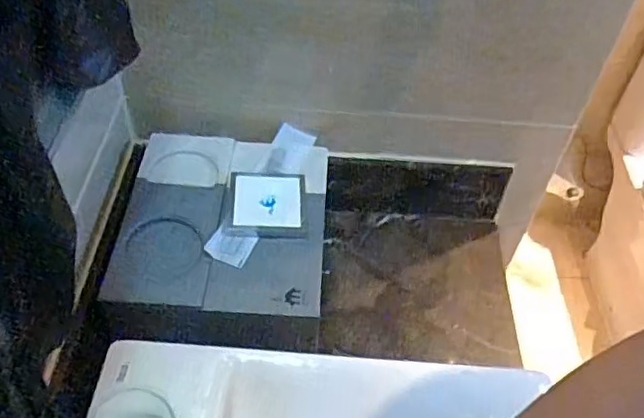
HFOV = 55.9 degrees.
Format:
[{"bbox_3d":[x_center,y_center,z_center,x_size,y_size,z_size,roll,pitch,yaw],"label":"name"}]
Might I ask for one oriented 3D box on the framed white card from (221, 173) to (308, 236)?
[{"bbox_3d":[-0.063,-0.006,0.700,0.088,0.019,0.089,-1,49,-5],"label":"framed white card"}]

